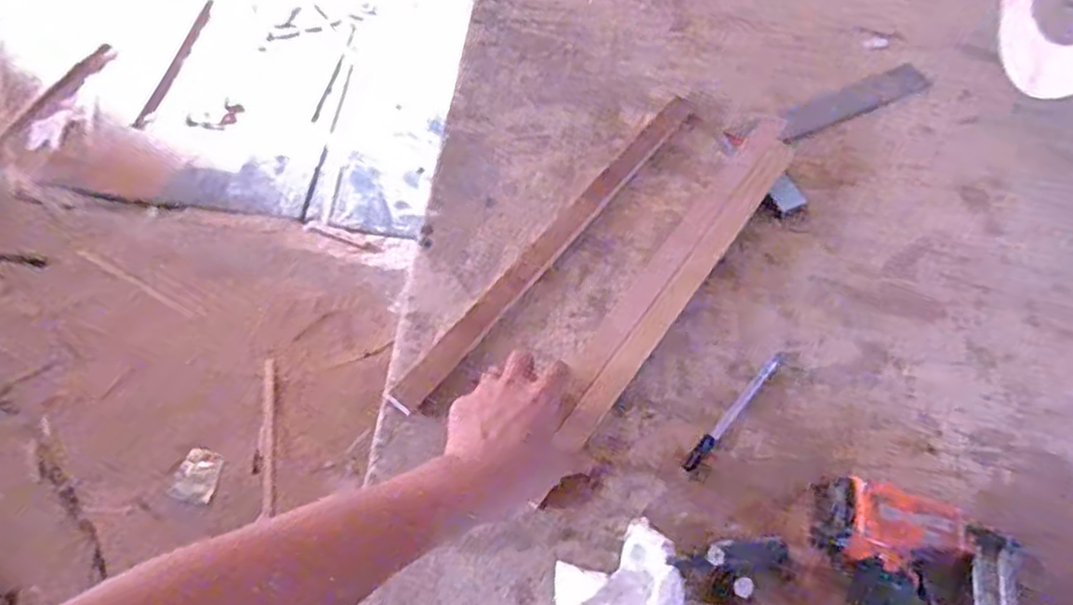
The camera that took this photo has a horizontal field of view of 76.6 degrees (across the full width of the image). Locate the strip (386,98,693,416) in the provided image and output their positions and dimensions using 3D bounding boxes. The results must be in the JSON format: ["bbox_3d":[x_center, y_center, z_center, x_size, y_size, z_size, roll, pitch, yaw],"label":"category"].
[{"bbox_3d":[0.022,-0.068,0.694,0.030,0.010,0.463,36,68,13],"label":"strip"}]

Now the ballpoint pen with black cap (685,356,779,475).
[{"bbox_3d":[0.182,0.101,0.628,0.012,0.011,0.142,40,69,15],"label":"ballpoint pen with black cap"}]

